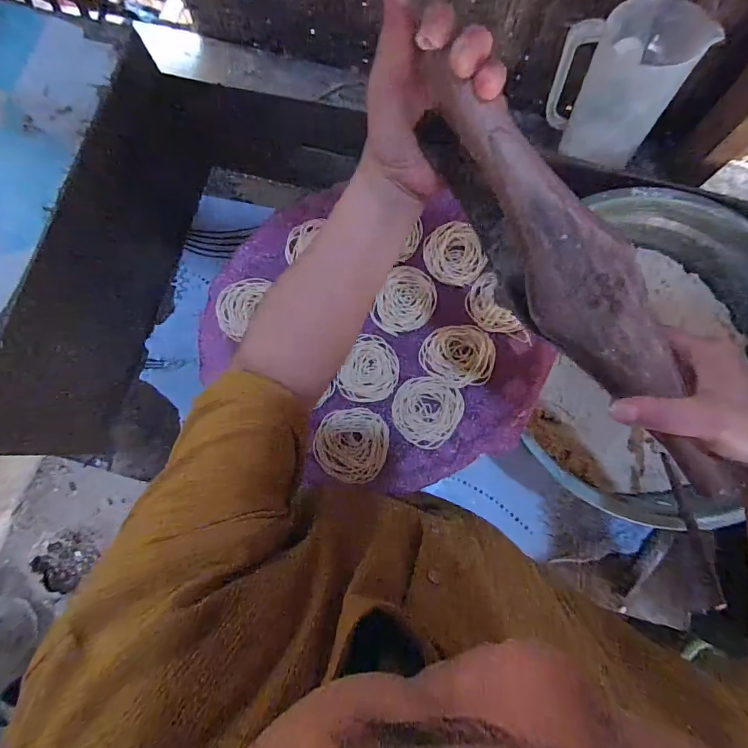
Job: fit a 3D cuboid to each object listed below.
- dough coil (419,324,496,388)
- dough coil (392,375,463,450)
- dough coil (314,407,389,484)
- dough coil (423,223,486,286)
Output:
[{"bbox_3d":[0.090,-0.020,0.439,0.077,0.009,0.065,5,79,1],"label":"dough coil"},{"bbox_3d":[0.055,0.038,0.431,0.070,0.005,0.071,0,79,0],"label":"dough coil"},{"bbox_3d":[-0.024,0.072,0.420,0.074,0.008,0.074,0,79,0],"label":"dough coil"},{"bbox_3d":[0.092,-0.136,0.464,0.063,0.008,0.074,-17,79,-3],"label":"dough coil"}]

